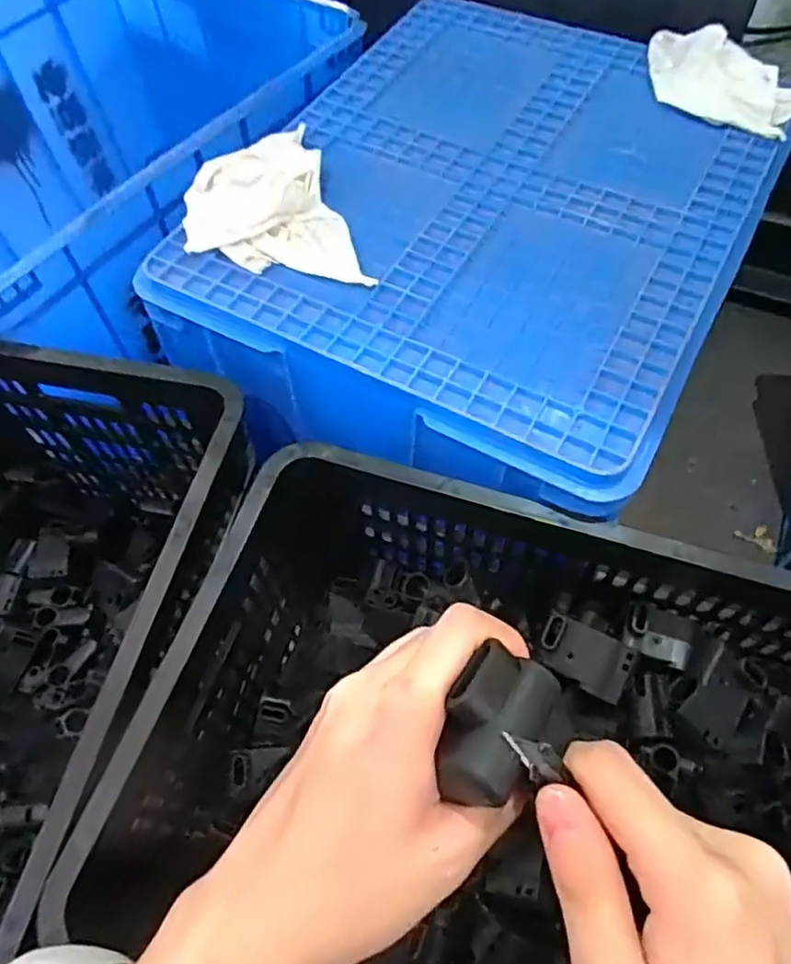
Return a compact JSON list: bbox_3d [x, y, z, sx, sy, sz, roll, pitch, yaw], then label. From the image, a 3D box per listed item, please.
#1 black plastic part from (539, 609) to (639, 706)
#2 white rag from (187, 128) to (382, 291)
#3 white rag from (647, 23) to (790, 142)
[{"bbox_3d":[0.142,0.131,0.498,0.069,0.018,0.042,25,64,15],"label":"black plastic part"},{"bbox_3d":[-0.122,-0.247,0.603,0.142,0.035,0.214,-17,61,-8],"label":"white rag"},{"bbox_3d":[0.331,-0.417,0.686,0.101,0.033,0.190,-29,63,-14],"label":"white rag"}]

